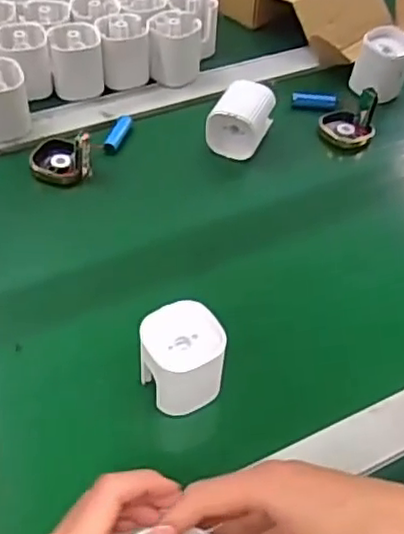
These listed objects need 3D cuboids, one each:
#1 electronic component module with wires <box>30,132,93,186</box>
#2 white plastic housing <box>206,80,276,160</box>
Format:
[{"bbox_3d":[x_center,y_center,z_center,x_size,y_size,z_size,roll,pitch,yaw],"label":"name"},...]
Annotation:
[{"bbox_3d":[-0.140,-0.119,0.641,0.059,0.046,0.053,-4,50,-7],"label":"electronic component module with wires"},{"bbox_3d":[0.041,-0.154,0.677,0.055,0.049,0.067,20,51,13],"label":"white plastic housing"}]

